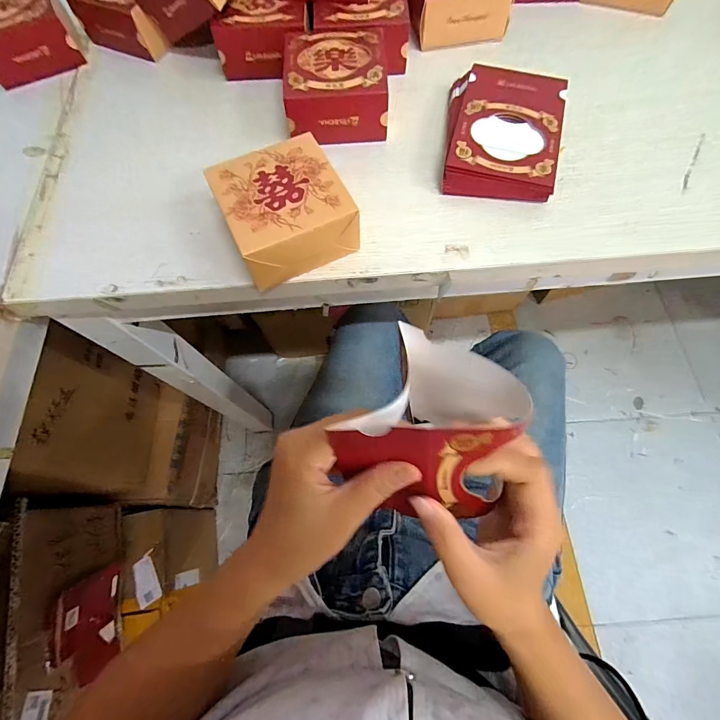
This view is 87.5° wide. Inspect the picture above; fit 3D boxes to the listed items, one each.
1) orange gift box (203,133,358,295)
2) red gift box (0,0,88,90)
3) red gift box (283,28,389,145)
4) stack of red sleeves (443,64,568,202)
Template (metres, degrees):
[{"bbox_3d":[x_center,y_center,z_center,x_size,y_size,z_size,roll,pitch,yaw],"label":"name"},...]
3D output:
[{"bbox_3d":[-0.065,-0.131,0.336,0.098,0.057,0.103,-24,70,-7],"label":"orange gift box"},{"bbox_3d":[-0.402,-0.394,0.449,0.107,0.053,0.096,-27,71,-8],"label":"red gift box"},{"bbox_3d":[-0.024,-0.285,0.395,0.100,0.057,0.106,-3,69,1],"label":"red gift box"},{"bbox_3d":[0.144,-0.231,0.382,0.108,0.029,0.157,11,70,6],"label":"stack of red sleeves"}]

